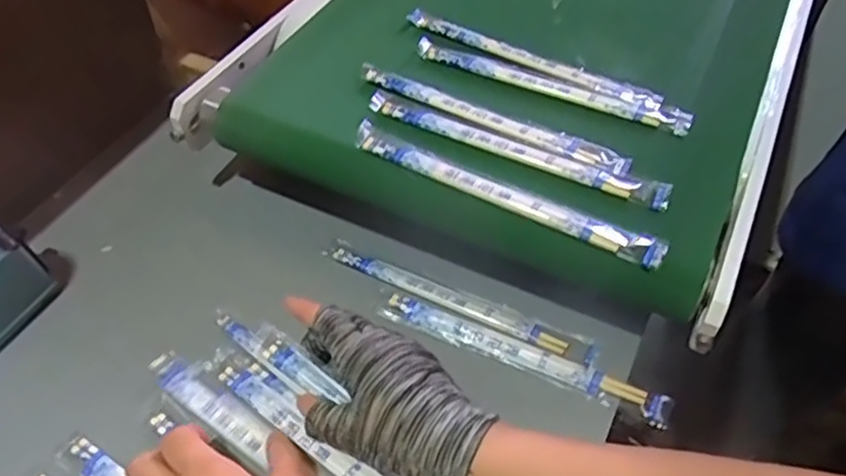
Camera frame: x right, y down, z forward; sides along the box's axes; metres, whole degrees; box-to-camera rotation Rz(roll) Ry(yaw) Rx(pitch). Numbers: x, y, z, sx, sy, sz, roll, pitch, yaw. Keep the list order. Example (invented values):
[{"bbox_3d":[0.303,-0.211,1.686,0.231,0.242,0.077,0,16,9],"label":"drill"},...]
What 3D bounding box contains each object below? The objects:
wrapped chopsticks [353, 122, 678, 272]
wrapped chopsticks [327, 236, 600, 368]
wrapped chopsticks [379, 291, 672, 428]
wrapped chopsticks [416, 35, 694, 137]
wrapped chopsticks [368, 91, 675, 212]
[{"bbox_3d":[0.051,-0.031,0.455,0.223,0.010,0.021,25,54,20],"label":"wrapped chopsticks"},{"bbox_3d":[0.023,0.044,0.507,0.214,0.010,0.022,22,53,18],"label":"wrapped chopsticks"},{"bbox_3d":[0.066,0.080,0.475,0.208,0.007,0.021,20,53,17],"label":"wrapped chopsticks"},{"bbox_3d":[0.094,-0.121,0.523,0.220,0.010,0.021,22,54,19],"label":"wrapped chopsticks"},{"bbox_3d":[0.062,-0.066,0.480,0.225,0.006,0.022,22,54,19],"label":"wrapped chopsticks"}]

